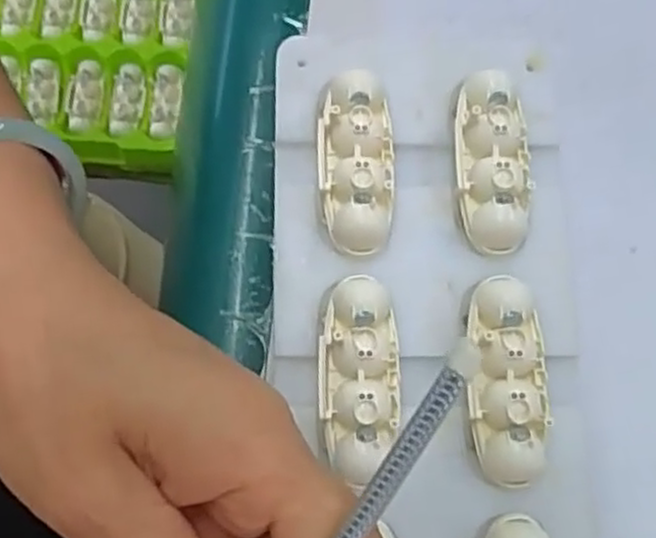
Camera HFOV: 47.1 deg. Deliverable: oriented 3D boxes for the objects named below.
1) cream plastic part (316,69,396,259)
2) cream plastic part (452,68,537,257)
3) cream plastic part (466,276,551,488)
[{"bbox_3d":[0.010,-0.035,0.250,0.025,0.016,0.060,-2,76,-2],"label":"cream plastic part"},{"bbox_3d":[0.055,-0.036,0.252,0.023,0.016,0.061,-1,76,-2],"label":"cream plastic part"},{"bbox_3d":[0.056,0.035,0.234,0.023,0.016,0.062,0,76,-2],"label":"cream plastic part"}]

